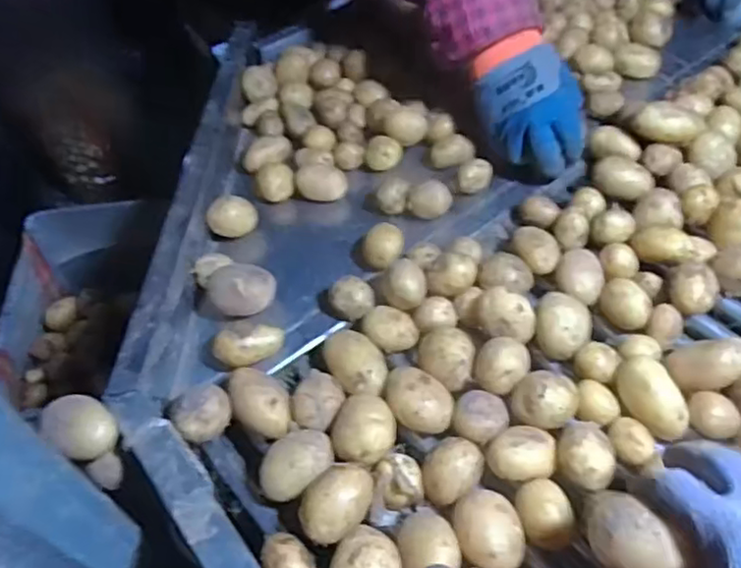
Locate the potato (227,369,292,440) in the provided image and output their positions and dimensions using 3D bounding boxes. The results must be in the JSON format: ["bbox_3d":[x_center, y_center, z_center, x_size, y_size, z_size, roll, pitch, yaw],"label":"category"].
[{"bbox_3d":[-0.083,0.092,0.502,0.038,0.041,0.063,-23,55,-14],"label":"potato"}]

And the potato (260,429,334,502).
[{"bbox_3d":[-0.051,0.133,0.469,0.048,0.042,0.048,4,53,5],"label":"potato"}]

